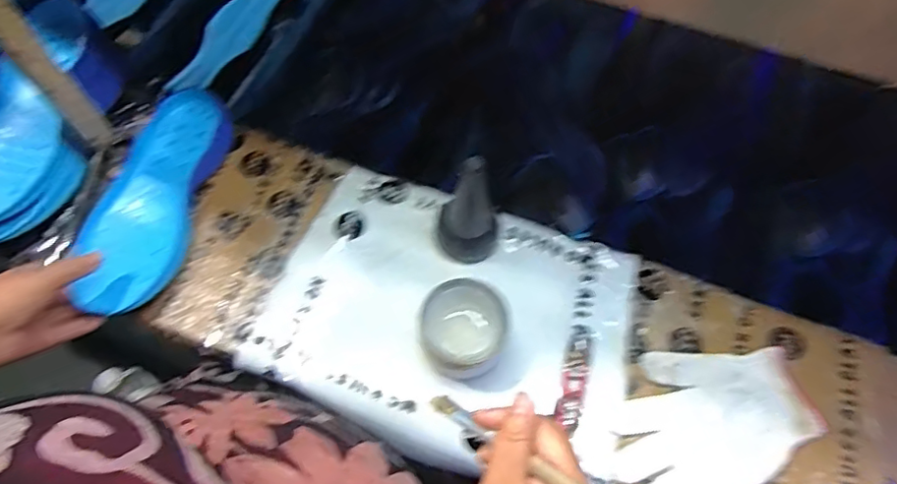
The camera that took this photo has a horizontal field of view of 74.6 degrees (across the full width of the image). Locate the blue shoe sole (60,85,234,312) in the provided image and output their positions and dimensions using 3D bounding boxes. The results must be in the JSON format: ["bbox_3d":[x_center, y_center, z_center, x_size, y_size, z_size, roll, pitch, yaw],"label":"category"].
[{"bbox_3d":[-0.307,-0.046,0.617,0.094,0.029,0.256,12,66,2],"label":"blue shoe sole"}]

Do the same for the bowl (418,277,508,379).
[{"bbox_3d":[0.014,0.079,0.548,0.072,0.053,0.075,1,65,-2],"label":"bowl"}]

